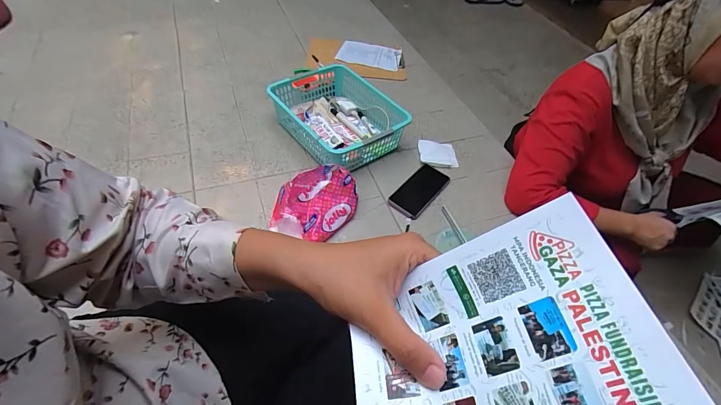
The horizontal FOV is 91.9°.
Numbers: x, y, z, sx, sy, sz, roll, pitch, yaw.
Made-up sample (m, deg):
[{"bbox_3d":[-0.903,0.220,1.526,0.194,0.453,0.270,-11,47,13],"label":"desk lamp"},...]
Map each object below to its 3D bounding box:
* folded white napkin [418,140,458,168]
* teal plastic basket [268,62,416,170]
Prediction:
[{"bbox_3d":[0.199,-0.127,0.895,0.095,0.015,0.088,-1,53,-6],"label":"folded white napkin"},{"bbox_3d":[-0.052,-0.212,0.867,0.229,0.107,0.295,-35,64,-27],"label":"teal plastic basket"}]

